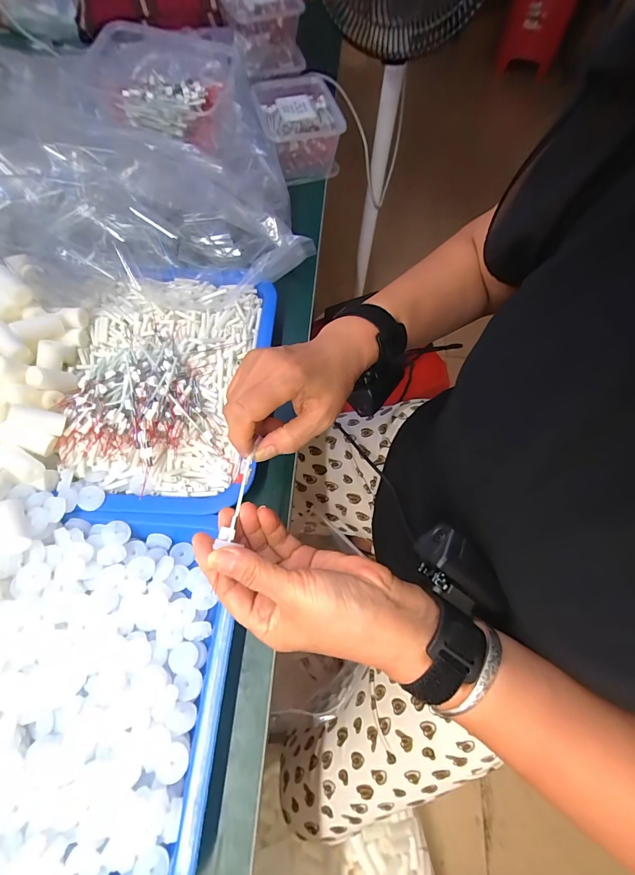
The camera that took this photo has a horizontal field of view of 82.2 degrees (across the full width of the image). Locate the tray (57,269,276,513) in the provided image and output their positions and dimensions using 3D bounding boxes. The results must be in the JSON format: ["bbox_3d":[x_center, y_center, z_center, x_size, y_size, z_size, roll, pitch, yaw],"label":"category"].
[{"bbox_3d":[-0.152,-0.062,0.374,0.196,0.042,0.281,3,64,0],"label":"tray"}]

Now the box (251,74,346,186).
[{"bbox_3d":[-0.034,-0.488,0.580,0.121,0.074,0.162,-12,65,-7],"label":"box"}]

